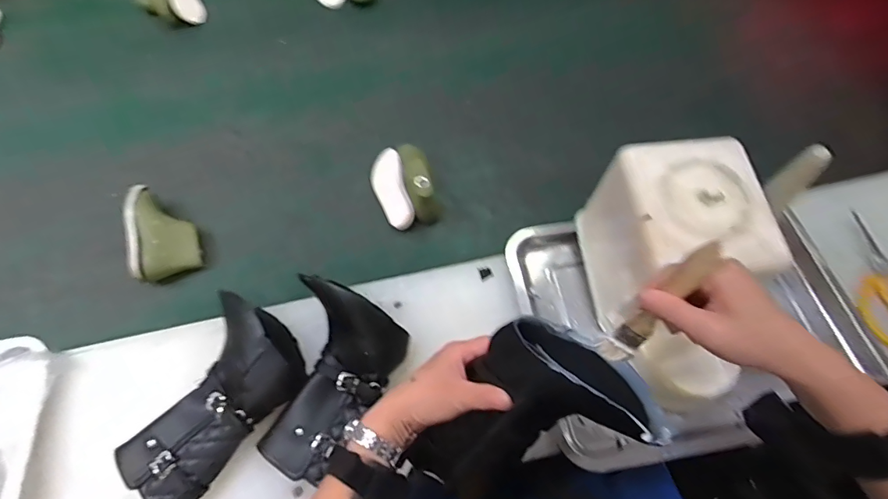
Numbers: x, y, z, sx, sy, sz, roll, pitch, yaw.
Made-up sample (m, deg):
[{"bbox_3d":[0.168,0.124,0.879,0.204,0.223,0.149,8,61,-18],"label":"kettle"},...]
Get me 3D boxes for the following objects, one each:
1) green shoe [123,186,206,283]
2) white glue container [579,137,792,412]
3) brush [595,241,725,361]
[{"bbox_3d":[-0.397,-0.030,0.662,0.084,0.051,0.139,-15,63,-9],"label":"green shoe"},{"bbox_3d":[0.240,-0.006,0.512,0.141,0.173,0.149,0,62,-1],"label":"white glue container"},{"bbox_3d":[0.164,0.045,0.359,0.025,0.133,0.012,43,45,20],"label":"brush"}]

